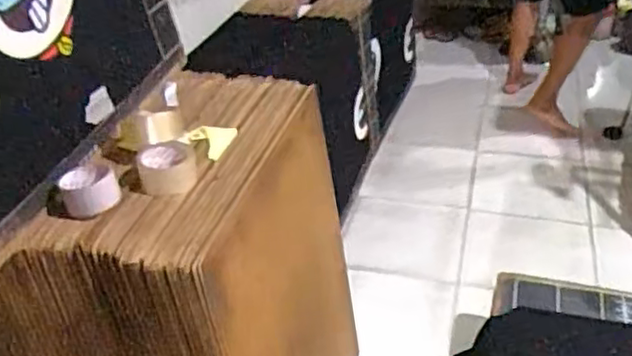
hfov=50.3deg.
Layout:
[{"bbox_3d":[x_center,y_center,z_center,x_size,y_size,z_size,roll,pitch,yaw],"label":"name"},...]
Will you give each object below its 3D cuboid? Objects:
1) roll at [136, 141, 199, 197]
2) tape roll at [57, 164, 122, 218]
[{"bbox_3d":[-0.242,-0.014,1.098,0.094,0.053,0.107,-10,33,-9],"label":"roll"},{"bbox_3d":[-0.350,0.018,1.051,0.088,0.061,0.089,-12,34,-12],"label":"tape roll"}]

